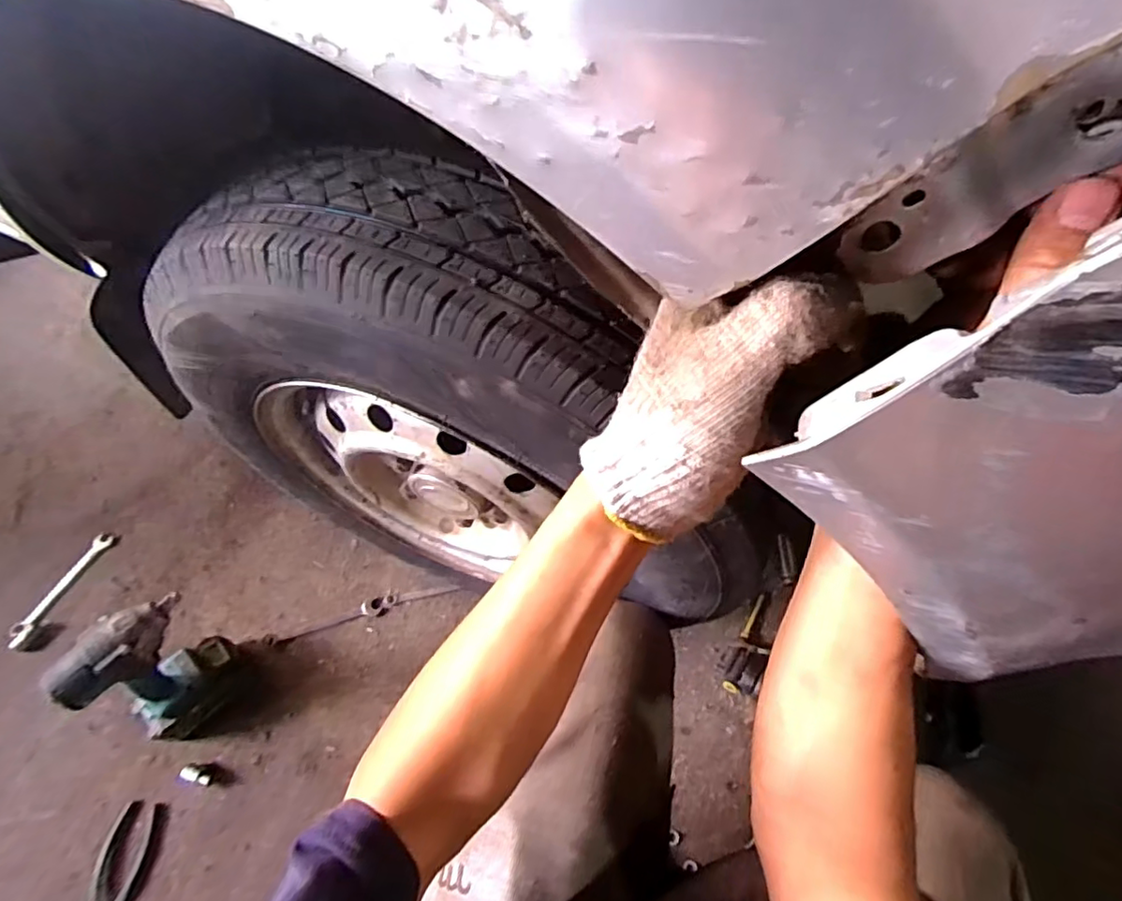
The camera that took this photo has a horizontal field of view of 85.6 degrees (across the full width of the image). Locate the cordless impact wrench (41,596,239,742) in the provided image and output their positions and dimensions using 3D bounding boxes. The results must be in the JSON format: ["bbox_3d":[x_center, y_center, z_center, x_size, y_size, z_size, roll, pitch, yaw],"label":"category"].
[{"bbox_3d":[-0.502,0.272,0.764,0.074,0.257,0.159,32,65,18],"label":"cordless impact wrench"}]

